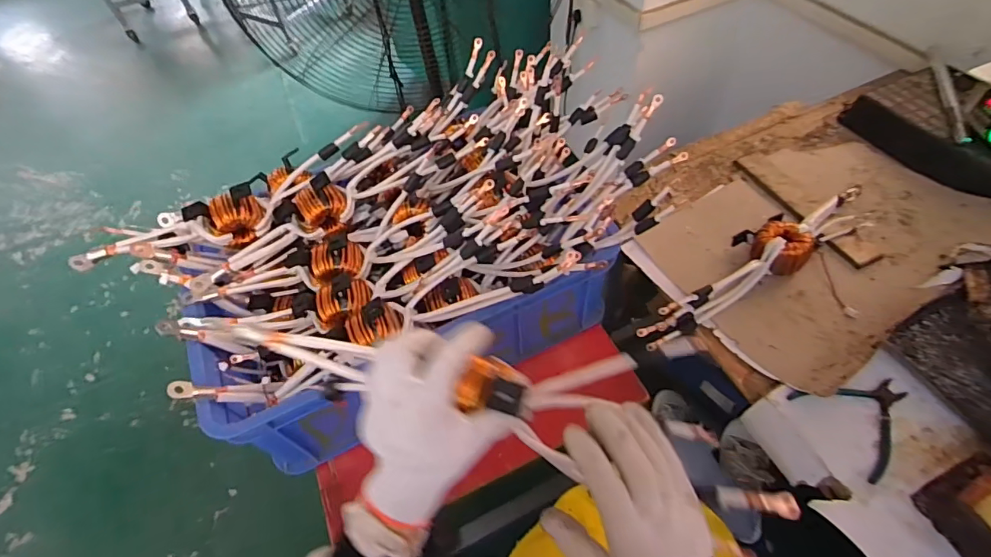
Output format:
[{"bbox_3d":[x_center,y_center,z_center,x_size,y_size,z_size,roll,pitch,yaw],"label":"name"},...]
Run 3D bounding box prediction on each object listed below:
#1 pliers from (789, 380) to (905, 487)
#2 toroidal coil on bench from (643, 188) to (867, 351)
[{"bbox_3d":[0.490,0.174,0.630,0.143,0.018,0.131,-28,56,-14],"label":"pliers"},{"bbox_3d":[0.445,-0.041,0.798,0.501,0.065,0.103,-24,56,-11],"label":"toroidal coil on bench"}]

